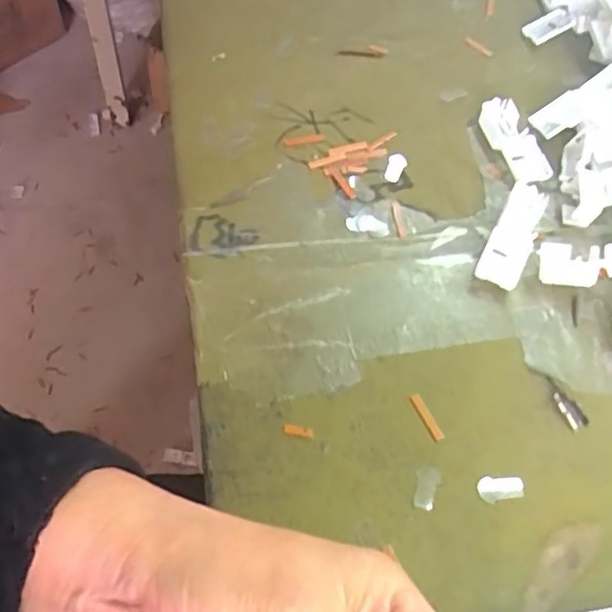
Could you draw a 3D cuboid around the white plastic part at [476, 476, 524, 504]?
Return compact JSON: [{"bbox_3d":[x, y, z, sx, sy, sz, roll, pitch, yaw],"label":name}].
[{"bbox_3d":[0.077,0.072,0.250,0.018,0.004,0.010,-8,59,-9],"label":"white plastic part"}]

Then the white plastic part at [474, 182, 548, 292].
[{"bbox_3d":[0.101,-0.034,0.308,0.020,0.015,0.057,26,60,13],"label":"white plastic part"}]

